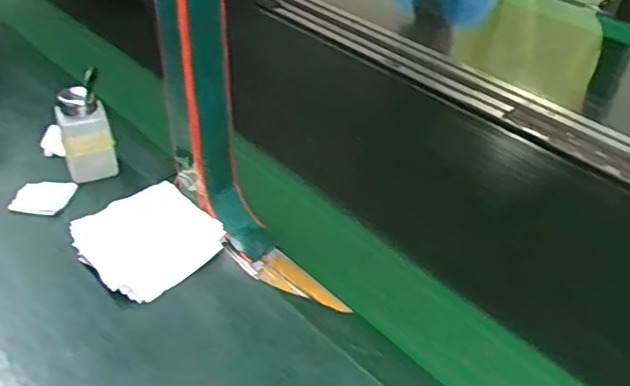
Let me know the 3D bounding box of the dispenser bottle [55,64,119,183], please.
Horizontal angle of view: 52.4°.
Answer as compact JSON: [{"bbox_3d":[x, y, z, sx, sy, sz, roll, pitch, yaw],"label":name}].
[{"bbox_3d":[-0.245,-0.068,0.684,0.053,0.104,0.047,-14,41,-21],"label":"dispenser bottle"}]

